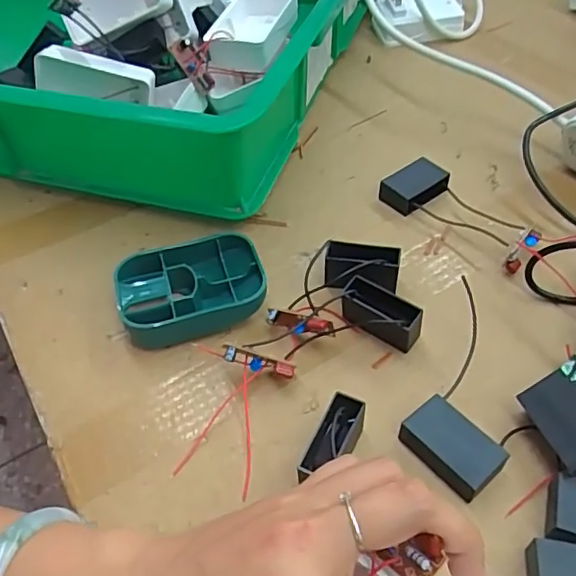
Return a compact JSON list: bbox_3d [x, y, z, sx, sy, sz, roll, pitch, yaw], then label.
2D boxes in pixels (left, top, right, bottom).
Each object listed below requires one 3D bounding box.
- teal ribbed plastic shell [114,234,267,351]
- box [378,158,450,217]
[{"bbox_3d":[-0.062,0.001,0.370,0.092,0.026,0.066,-15,49,-11],"label":"teal ribbed plastic shell"},{"bbox_3d":[0.098,-0.078,0.442,0.047,0.019,0.031,-31,54,-23],"label":"box"}]

